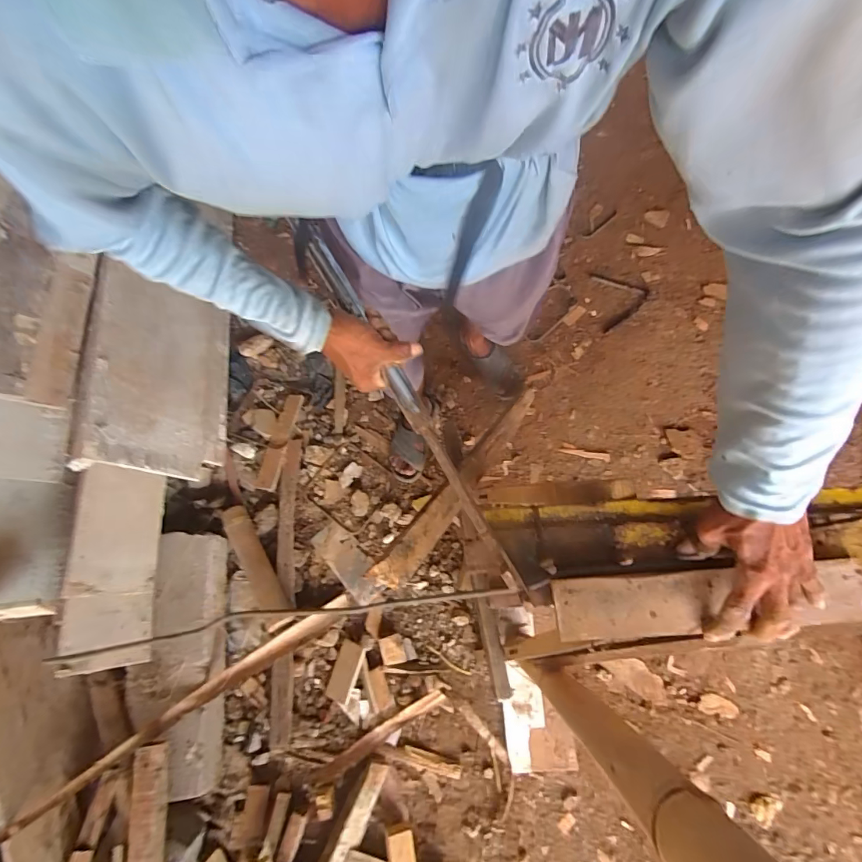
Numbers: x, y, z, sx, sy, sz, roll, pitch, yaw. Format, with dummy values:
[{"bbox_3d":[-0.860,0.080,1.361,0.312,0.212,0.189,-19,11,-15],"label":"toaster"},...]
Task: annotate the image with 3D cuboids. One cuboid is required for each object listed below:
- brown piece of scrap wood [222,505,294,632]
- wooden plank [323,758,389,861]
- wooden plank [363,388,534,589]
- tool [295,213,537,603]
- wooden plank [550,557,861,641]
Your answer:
[{"bbox_3d":[-0.473,0.362,1.200,0.069,0.047,0.350,-29,75,-8],"label":"brown piece of scrap wood"},{"bbox_3d":[-0.213,0.972,1.010,0.063,0.036,0.399,26,75,8],"label":"wooden plank"},{"bbox_3d":[0.114,0.067,1.038,0.064,0.035,0.829,35,38,10],"label":"wooden plank"},{"bbox_3d":[-0.030,-0.043,0.500,0.024,0.022,0.505,-29,78,-8],"label":"tool"},{"bbox_3d":[0.294,0.177,0.464,0.326,0.016,0.062,-3,73,-3],"label":"wooden plank"}]

